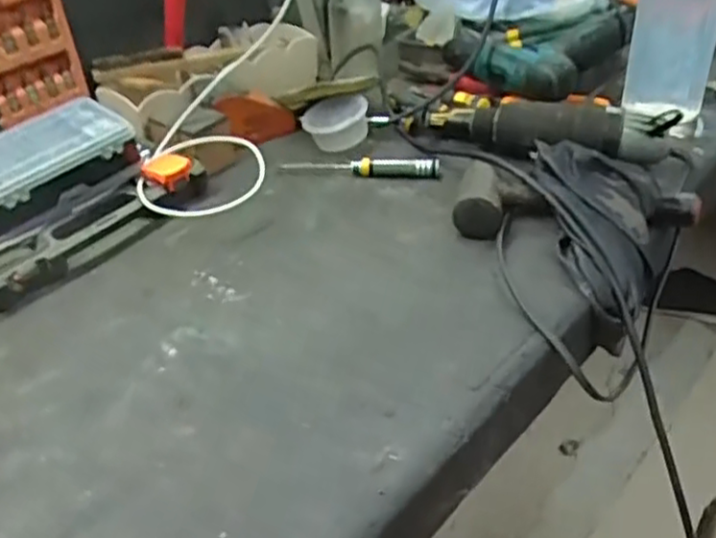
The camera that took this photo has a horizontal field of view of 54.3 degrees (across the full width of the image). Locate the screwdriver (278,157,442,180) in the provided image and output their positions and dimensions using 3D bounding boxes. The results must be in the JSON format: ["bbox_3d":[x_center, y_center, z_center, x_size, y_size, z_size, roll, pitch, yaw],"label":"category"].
[{"bbox_3d":[0.002,-0.107,0.710,0.161,0.017,0.018,4,37,9],"label":"screwdriver"}]

